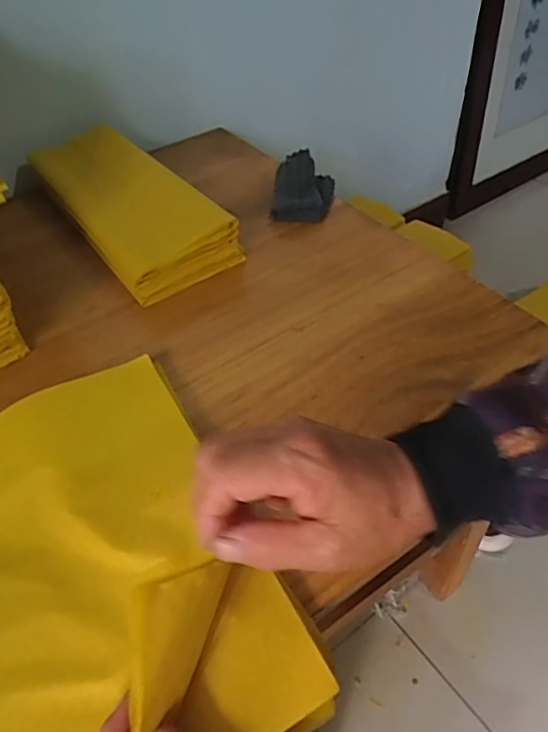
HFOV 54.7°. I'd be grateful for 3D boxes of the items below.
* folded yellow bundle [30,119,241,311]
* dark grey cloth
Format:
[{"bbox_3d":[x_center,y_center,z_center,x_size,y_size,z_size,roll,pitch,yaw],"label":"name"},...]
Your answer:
[{"bbox_3d":[-0.170,-0.191,0.621,0.132,0.067,0.300,-31,52,-22],"label":"folded yellow bundle"},{"bbox_3d":[0.036,-0.222,0.650,0.071,0.041,0.107,2,47,7],"label":"dark grey cloth"}]

